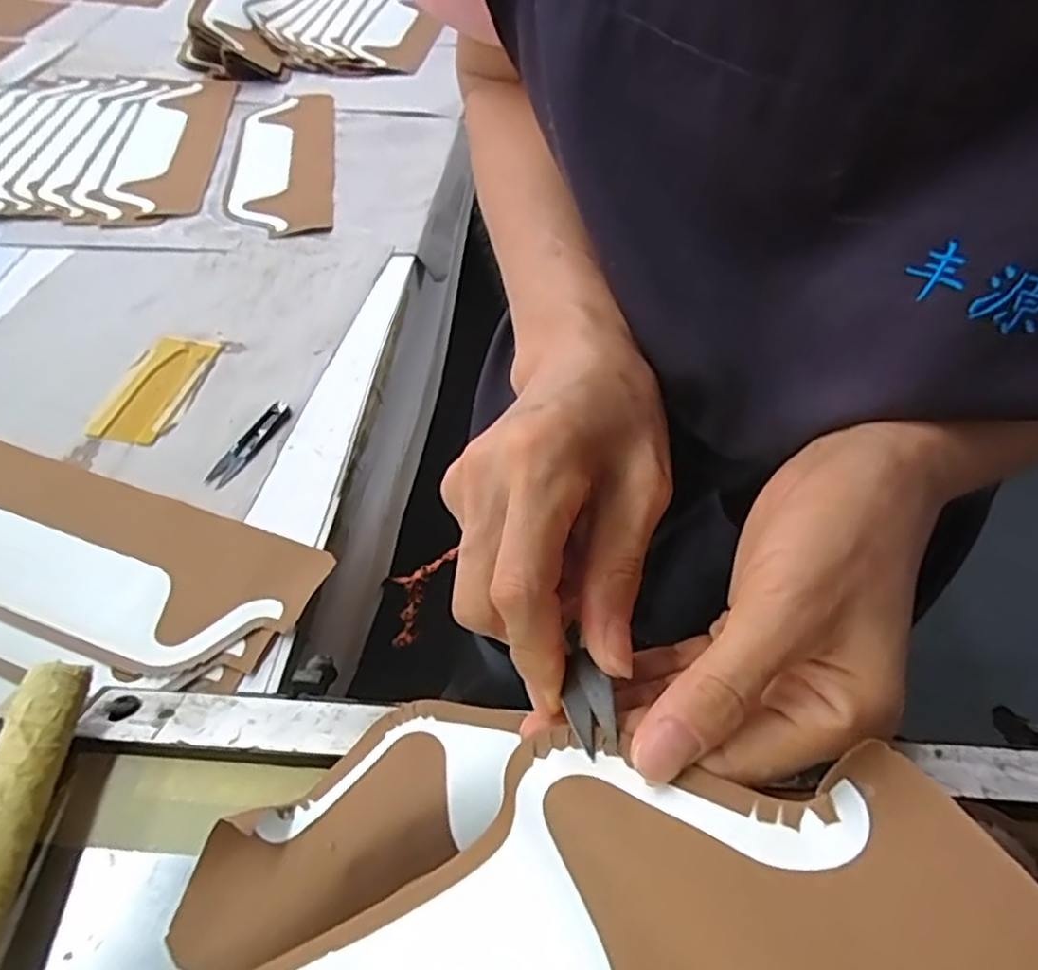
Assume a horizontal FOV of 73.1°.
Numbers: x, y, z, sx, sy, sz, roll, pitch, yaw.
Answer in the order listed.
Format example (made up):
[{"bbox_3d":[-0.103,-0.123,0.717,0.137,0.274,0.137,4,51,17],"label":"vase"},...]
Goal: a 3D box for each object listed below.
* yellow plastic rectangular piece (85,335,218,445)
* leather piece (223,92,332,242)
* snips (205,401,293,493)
[{"bbox_3d":[-0.344,-0.092,0.658,0.072,0.005,0.140,7,50,7],"label":"yellow plastic rectangular piece"},{"bbox_3d":[-0.323,-0.445,0.960,0.132,0.008,0.404,-6,49,-7],"label":"leather piece"},{"bbox_3d":[-0.234,-0.037,0.609,0.022,0.006,0.099,19,53,16],"label":"snips"}]

